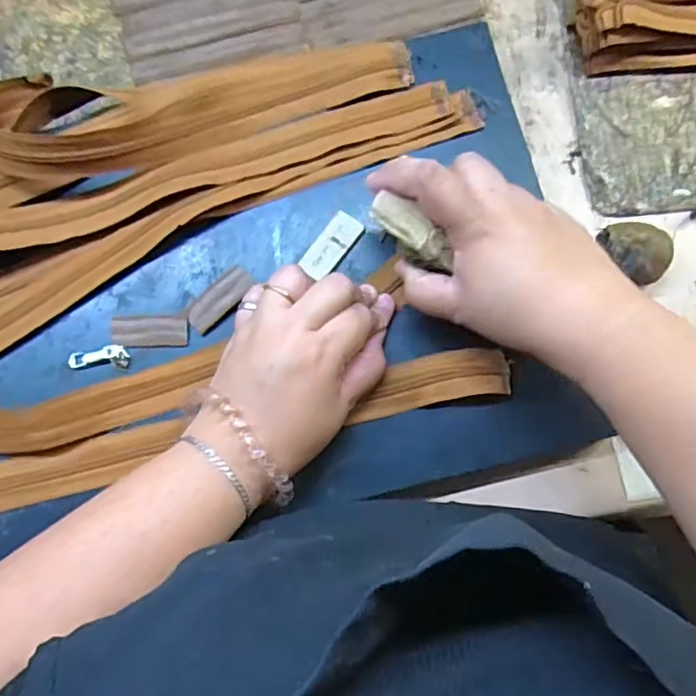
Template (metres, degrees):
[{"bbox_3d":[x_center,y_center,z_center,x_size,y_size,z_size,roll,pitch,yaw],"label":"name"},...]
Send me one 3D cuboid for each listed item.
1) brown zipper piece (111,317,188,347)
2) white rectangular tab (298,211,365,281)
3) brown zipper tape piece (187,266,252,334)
[{"bbox_3d":[-0.129,-0.011,0.381,0.050,0.004,0.020,0,81,0],"label":"brown zipper piece"},{"bbox_3d":[-0.011,-0.068,0.390,0.021,0.008,0.048,36,83,5],"label":"white rectangular tab"},{"bbox_3d":[-0.084,-0.032,0.384,0.048,0.006,0.018,-44,83,-6],"label":"brown zipper tape piece"}]

